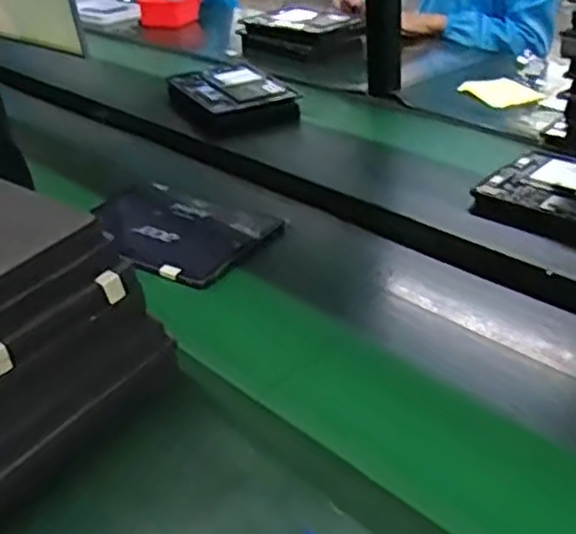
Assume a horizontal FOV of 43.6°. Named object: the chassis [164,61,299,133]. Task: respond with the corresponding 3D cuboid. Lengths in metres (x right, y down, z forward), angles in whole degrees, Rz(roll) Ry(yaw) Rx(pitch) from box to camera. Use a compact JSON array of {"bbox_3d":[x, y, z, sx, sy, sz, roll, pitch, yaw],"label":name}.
[{"bbox_3d":[-0.101,-0.304,1.271,0.189,0.047,0.231,-16,34,-17],"label":"chassis"}]

